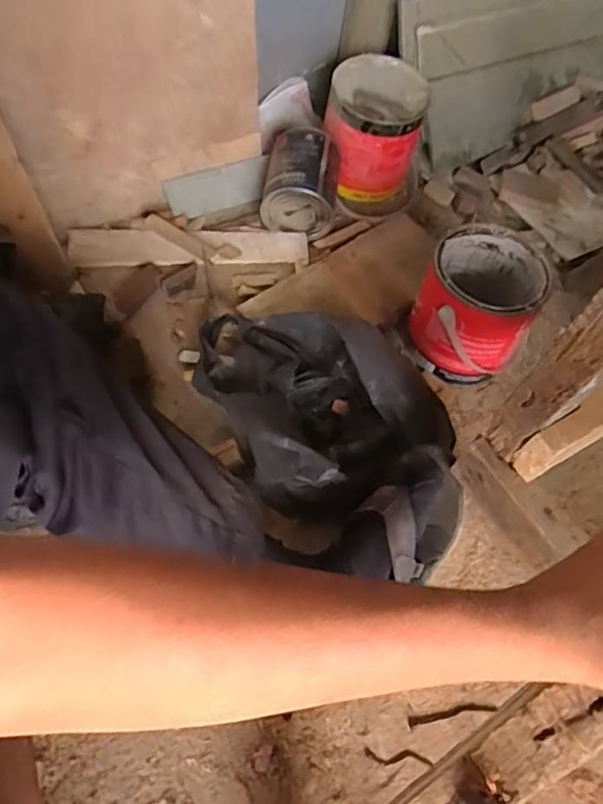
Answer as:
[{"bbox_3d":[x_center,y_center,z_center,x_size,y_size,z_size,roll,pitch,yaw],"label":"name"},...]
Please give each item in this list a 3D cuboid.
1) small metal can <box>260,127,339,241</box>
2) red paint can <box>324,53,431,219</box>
[{"bbox_3d":[0.002,-0.337,0.928,0.113,0.103,0.118,4,59,-6],"label":"small metal can"},{"bbox_3d":[0.119,-0.421,0.978,0.166,0.162,0.178,7,58,-4],"label":"red paint can"}]

